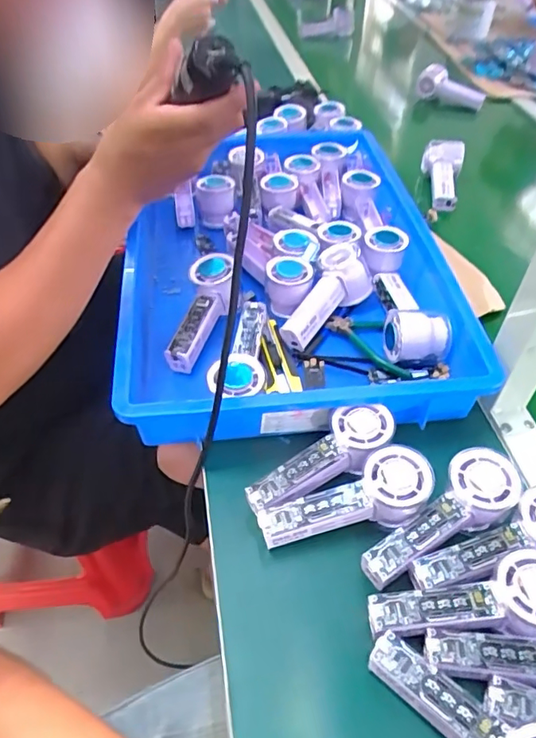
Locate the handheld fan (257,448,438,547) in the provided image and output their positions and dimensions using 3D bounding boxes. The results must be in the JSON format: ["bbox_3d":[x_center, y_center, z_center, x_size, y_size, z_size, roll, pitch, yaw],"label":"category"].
[{"bbox_3d":[0.067,0.115,0.454,0.145,0.039,0.050,-19,49,-2],"label":"handheld fan"}]

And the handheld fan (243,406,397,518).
[{"bbox_3d":[0.049,0.085,0.482,0.148,0.039,0.051,-31,54,-10],"label":"handheld fan"}]

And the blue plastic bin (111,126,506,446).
[{"bbox_3d":[0.023,-0.180,0.694,0.363,0.115,0.625,-1,47,-3],"label":"blue plastic bin"}]

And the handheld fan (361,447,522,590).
[{"bbox_3d":[0.143,0.124,0.443,0.151,0.030,0.051,-32,54,-12],"label":"handheld fan"}]

